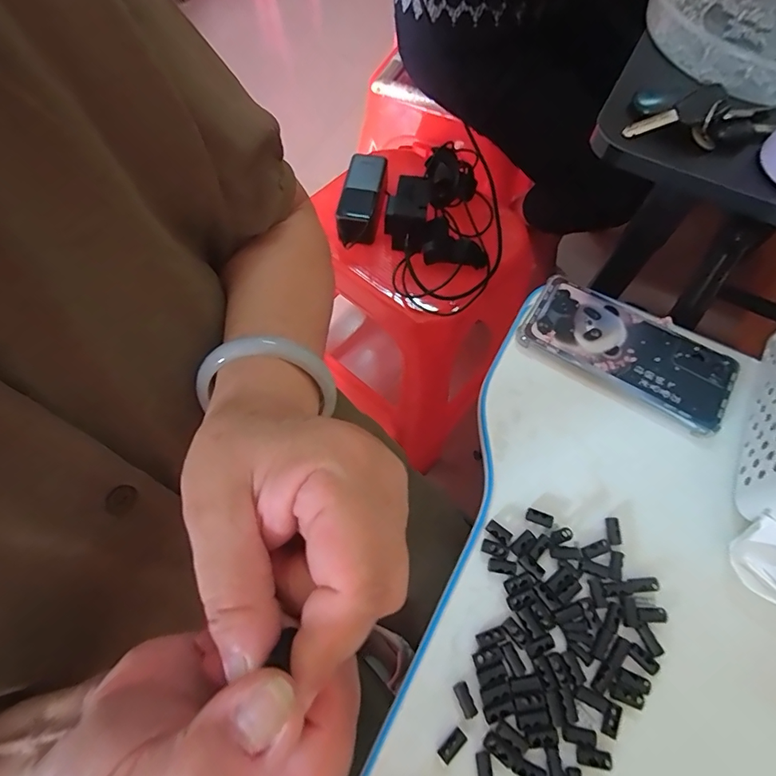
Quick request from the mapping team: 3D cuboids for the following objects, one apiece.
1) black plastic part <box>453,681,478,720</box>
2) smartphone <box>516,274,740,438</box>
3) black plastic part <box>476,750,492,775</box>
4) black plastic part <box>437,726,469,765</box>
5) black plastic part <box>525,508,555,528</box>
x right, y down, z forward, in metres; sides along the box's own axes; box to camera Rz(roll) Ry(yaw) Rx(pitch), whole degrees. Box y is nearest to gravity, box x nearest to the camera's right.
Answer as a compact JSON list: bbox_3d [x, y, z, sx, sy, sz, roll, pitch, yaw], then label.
[{"bbox_3d":[0.047,0.188,0.277,0.008,0.004,0.019,-22,66,-10],"label":"black plastic part"},{"bbox_3d":[0.192,-0.032,0.372,0.159,0.015,0.080,27,67,12],"label":"smartphone"},{"bbox_3d":[0.055,0.220,0.263,0.008,0.004,0.019,-4,64,-2],"label":"black plastic part"},{"bbox_3d":[0.038,0.208,0.268,0.018,0.004,0.009,-41,71,-18],"label":"black plastic part"},{"bbox_3d":[0.107,0.092,0.324,0.019,0.004,0.009,19,66,8],"label":"black plastic part"}]

